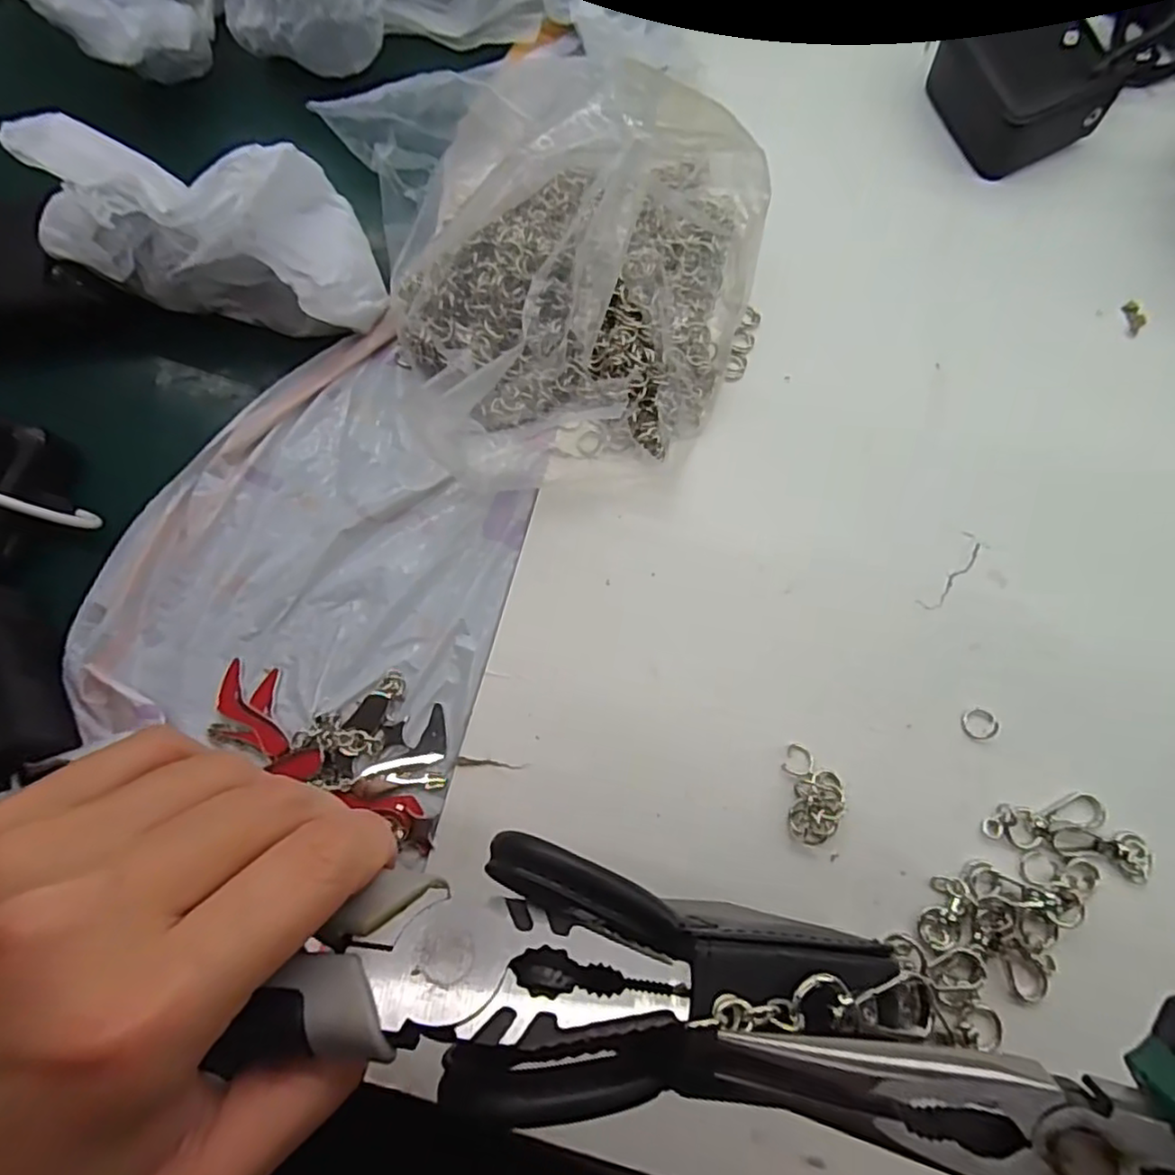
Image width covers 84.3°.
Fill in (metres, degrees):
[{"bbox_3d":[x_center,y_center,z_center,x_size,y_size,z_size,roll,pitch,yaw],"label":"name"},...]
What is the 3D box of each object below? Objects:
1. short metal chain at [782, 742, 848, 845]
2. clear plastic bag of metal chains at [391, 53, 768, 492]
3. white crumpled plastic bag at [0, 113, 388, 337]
[{"bbox_3d":[0.092,0.082,0.260,0.024,0.009,0.037,-1,75,2],"label":"short metal chain"},{"bbox_3d":[-0.003,-0.141,0.294,0.164,0.059,0.188,12,75,5],"label":"clear plastic bag of metal chains"},{"bbox_3d":[-0.169,-0.166,0.295,0.139,0.072,0.066,11,75,5],"label":"white crumpled plastic bag"}]

